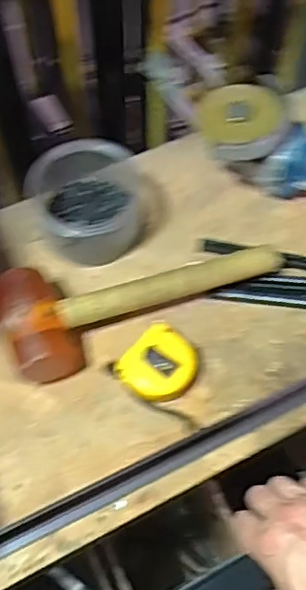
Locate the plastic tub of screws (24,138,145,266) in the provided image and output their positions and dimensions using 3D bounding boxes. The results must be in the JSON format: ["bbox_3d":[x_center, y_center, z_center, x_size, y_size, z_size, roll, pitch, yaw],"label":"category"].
[{"bbox_3d":[-0.069,-0.107,0.642,0.123,0.081,0.130,1,61,-1],"label":"plastic tub of screws"}]

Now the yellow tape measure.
[{"bbox_3d":[0.006,0.070,0.583,0.079,0.032,0.067,-37,69,-19],"label":"yellow tape measure"}]

